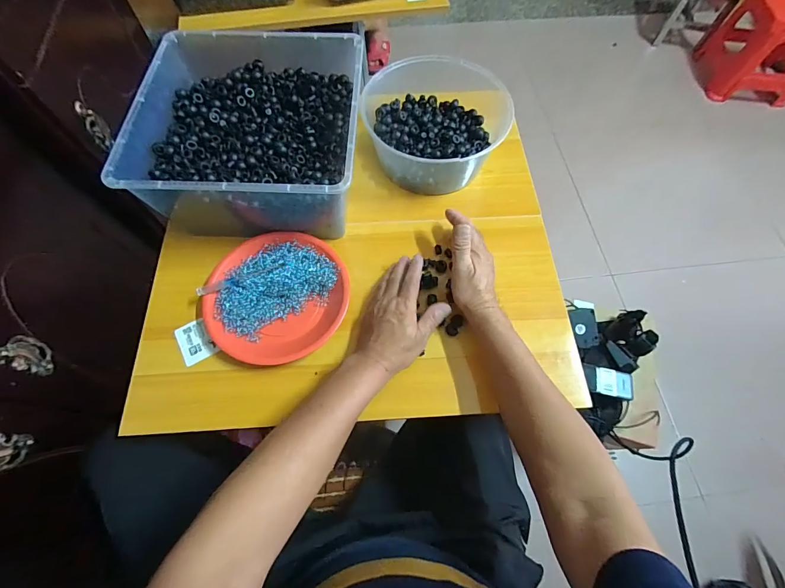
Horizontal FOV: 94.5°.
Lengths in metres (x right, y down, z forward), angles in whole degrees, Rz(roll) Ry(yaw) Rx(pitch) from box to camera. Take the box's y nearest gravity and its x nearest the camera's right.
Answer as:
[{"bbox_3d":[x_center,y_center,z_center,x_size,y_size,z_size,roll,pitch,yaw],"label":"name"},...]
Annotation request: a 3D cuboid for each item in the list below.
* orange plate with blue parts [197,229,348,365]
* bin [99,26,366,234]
[{"bbox_3d":[-0.162,-0.003,0.508,0.188,0.031,0.189,0,66,-1],"label":"orange plate with blue parts"},{"bbox_3d":[-0.195,-0.235,0.544,0.292,0.137,0.301,2,66,0],"label":"bin"}]

